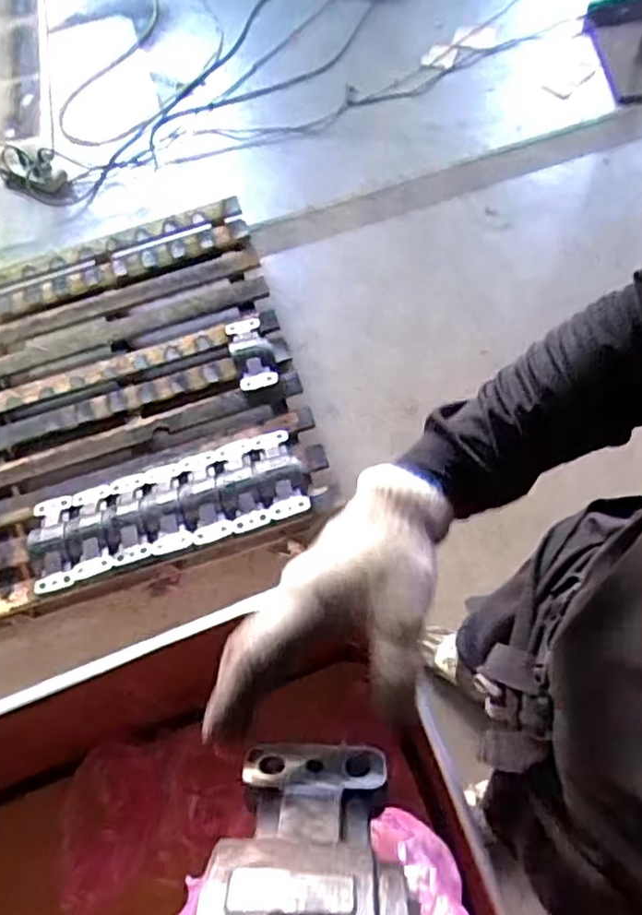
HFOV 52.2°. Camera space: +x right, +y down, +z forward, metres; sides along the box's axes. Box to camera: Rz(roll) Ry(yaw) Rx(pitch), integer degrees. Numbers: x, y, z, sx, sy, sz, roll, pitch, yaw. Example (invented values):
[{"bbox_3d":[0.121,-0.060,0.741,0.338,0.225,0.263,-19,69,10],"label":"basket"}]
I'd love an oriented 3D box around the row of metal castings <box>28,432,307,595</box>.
[{"bbox_3d":[-0.294,0.097,1.268,0.524,0.063,0.199,-17,65,-1],"label":"row of metal castings"}]

